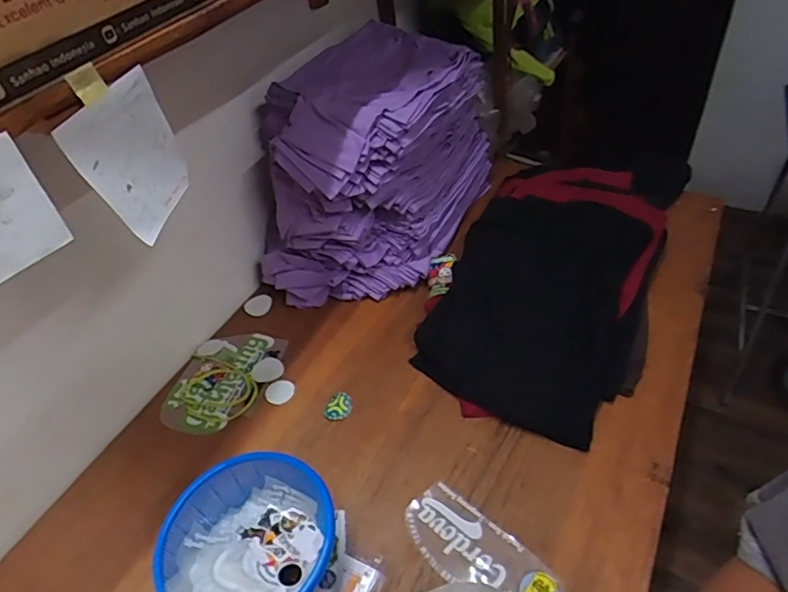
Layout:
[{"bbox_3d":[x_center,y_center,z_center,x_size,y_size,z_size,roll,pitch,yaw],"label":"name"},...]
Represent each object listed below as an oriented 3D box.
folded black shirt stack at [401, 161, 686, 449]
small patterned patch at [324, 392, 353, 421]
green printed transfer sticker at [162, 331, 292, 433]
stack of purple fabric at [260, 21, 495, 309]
[{"bbox_3d":[0.335,-0.075,1.099,0.385,0.120,0.721,16,49,22],"label":"folded black shirt stack"},{"bbox_3d":[-0.099,0.202,0.969,0.046,0.005,0.057,19,55,16],"label":"small patterned patch"},{"bbox_3d":[-0.339,0.163,1.052,0.170,0.007,0.238,12,50,19],"label":"green printed transfer sticker"},{"bbox_3d":[-0.045,-0.286,1.164,0.345,0.403,0.525,14,48,20],"label":"stack of purple fabric"}]

